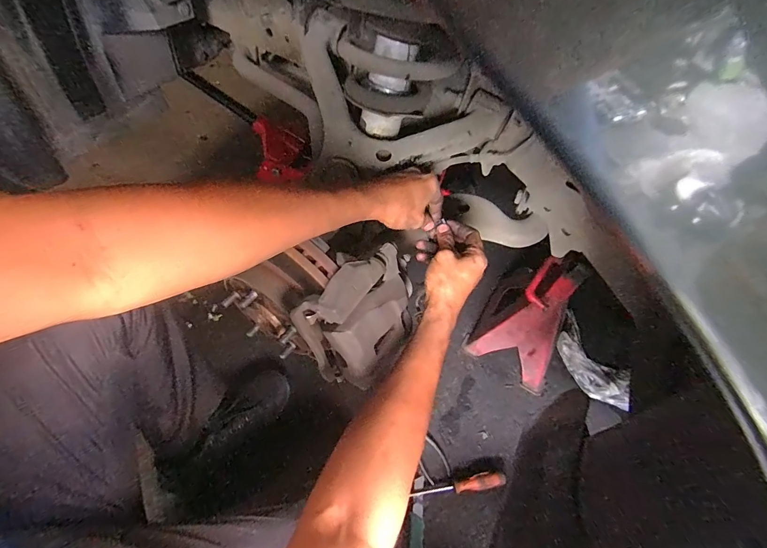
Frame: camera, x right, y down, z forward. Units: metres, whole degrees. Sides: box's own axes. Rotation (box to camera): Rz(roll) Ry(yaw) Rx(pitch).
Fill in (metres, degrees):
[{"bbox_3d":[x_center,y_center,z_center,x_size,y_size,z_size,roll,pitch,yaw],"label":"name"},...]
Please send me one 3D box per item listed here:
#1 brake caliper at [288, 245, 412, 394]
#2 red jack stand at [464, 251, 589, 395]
[{"bbox_3d":[-0.020,0.055,0.444,0.148,0.127,0.091,-32,64,-24],"label":"brake caliper"},{"bbox_3d":[0.353,0.070,0.818,0.198,0.311,0.247,30,59,15],"label":"red jack stand"}]

